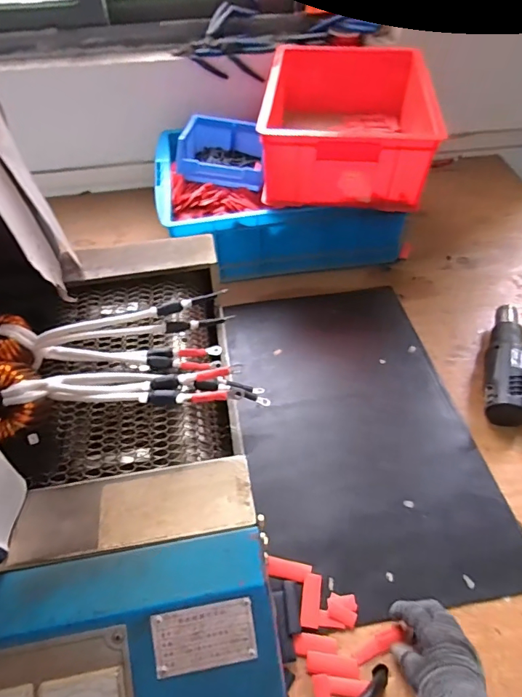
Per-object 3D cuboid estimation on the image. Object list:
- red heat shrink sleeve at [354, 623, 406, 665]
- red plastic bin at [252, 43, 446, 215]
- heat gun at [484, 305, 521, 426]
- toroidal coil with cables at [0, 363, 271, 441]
[{"bbox_3d":[0.144,0.358,0.533,0.067,0.005,0.018,-28,56,-8],"label":"red heat shrink sleeve"},{"bbox_3d":[0.169,-0.452,0.878,0.299,0.145,0.394,6,51,6],"label":"red plastic bin"},{"bbox_3d":[0.475,0.033,0.742,0.179,0.064,0.229,14,52,12],"label":"heat gun"},{"bbox_3d":[-0.148,0.042,0.462,0.297,0.064,0.081,-4,50,-2],"label":"toroidal coil with cables"}]

